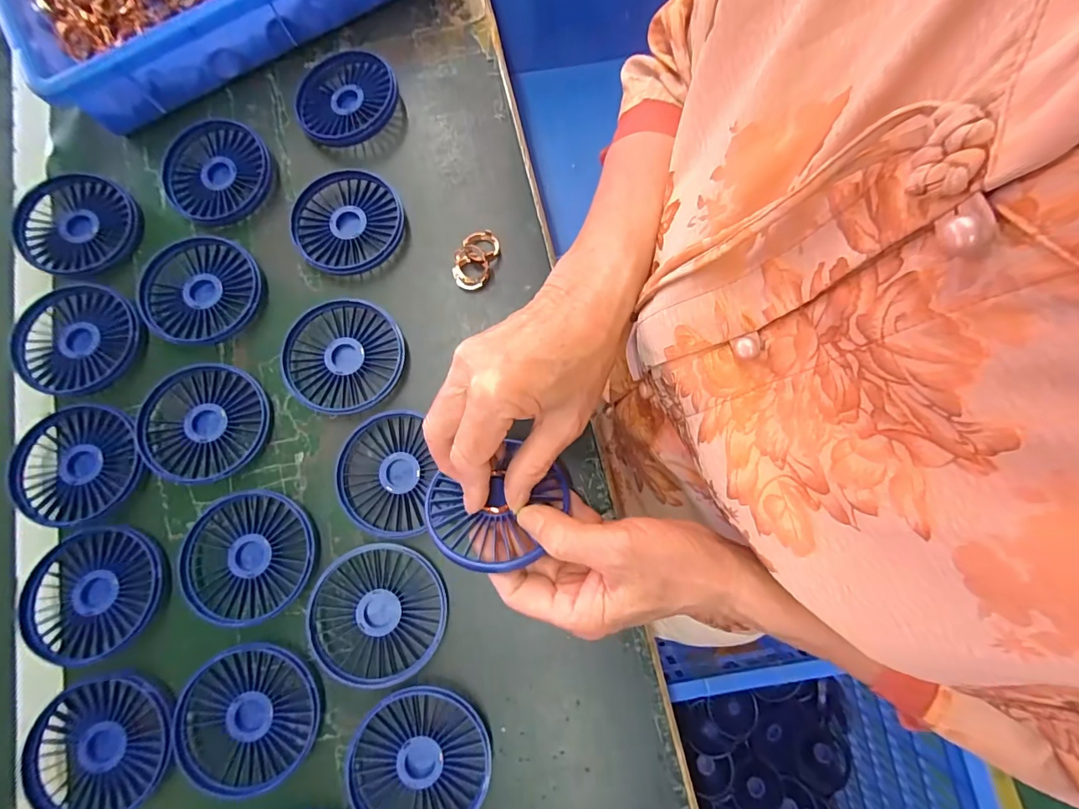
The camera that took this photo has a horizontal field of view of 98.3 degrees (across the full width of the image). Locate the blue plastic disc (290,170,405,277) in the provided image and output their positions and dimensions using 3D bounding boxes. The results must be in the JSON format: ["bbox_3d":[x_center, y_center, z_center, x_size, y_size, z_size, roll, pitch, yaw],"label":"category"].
[{"bbox_3d":[-0.152,-0.144,0.373,0.086,0.015,0.084,0,79,0],"label":"blue plastic disc"}]

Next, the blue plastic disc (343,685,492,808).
[{"bbox_3d":[-0.076,0.227,0.296,0.085,0.012,0.086,0,79,0],"label":"blue plastic disc"}]

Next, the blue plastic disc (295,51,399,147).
[{"bbox_3d":[-0.165,-0.257,0.393,0.084,0.017,0.085,0,79,0],"label":"blue plastic disc"}]

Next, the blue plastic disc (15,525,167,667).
[{"bbox_3d":[-0.308,0.130,0.320,0.086,0.015,0.084,0,79,0],"label":"blue plastic disc"}]

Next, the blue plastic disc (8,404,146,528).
[{"bbox_3d":[-0.335,0.042,0.336,0.082,0.013,0.086,0,79,0],"label":"blue plastic disc"}]

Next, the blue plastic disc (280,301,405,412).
[{"bbox_3d":[-0.146,-0.035,0.349,0.087,0.012,0.083,0,79,0],"label":"blue plastic disc"}]

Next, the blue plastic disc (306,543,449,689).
[{"bbox_3d":[-0.109,0.141,0.312,0.087,0.011,0.084,0,79,0],"label":"blue plastic disc"}]

